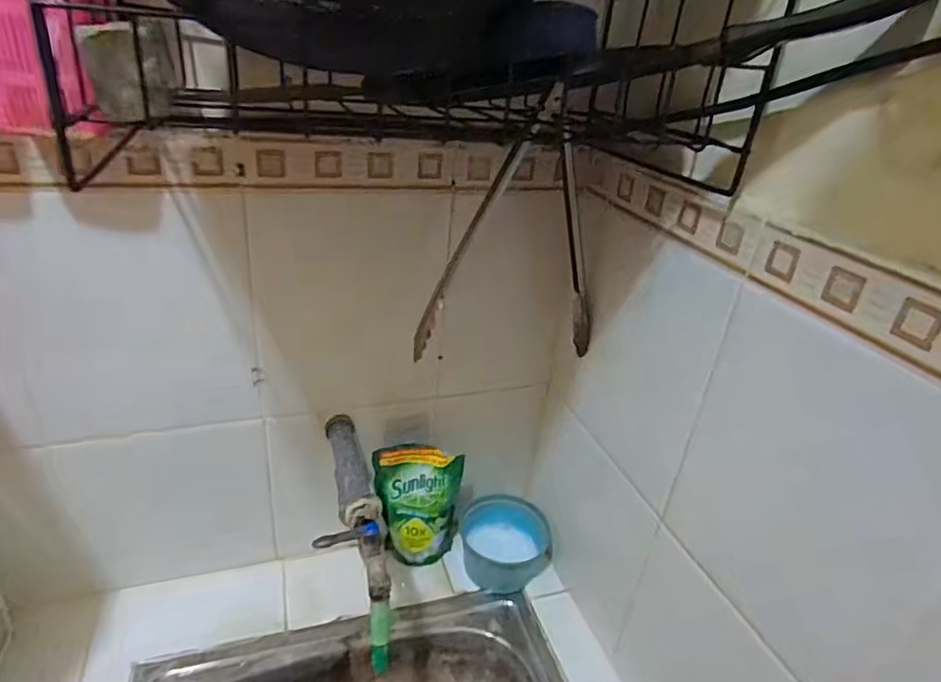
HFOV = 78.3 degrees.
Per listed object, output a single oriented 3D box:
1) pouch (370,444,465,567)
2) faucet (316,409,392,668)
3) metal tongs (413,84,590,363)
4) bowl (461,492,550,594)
[{"bbox_3d":[-0.065,0.200,0.707,0.101,0.164,0.032,3,28,-5],"label":"pouch"},{"bbox_3d":[-0.118,0.170,0.557,0.054,0.092,0.245,-5,43,-20],"label":"faucet"},{"bbox_3d":[0.047,-0.101,0.555,0.193,0.257,0.025,-7,31,-23],"label":"metal tongs"},{"bbox_3d":[0.046,0.263,0.755,0.111,0.066,0.099,-1,29,-13],"label":"bowl"}]

